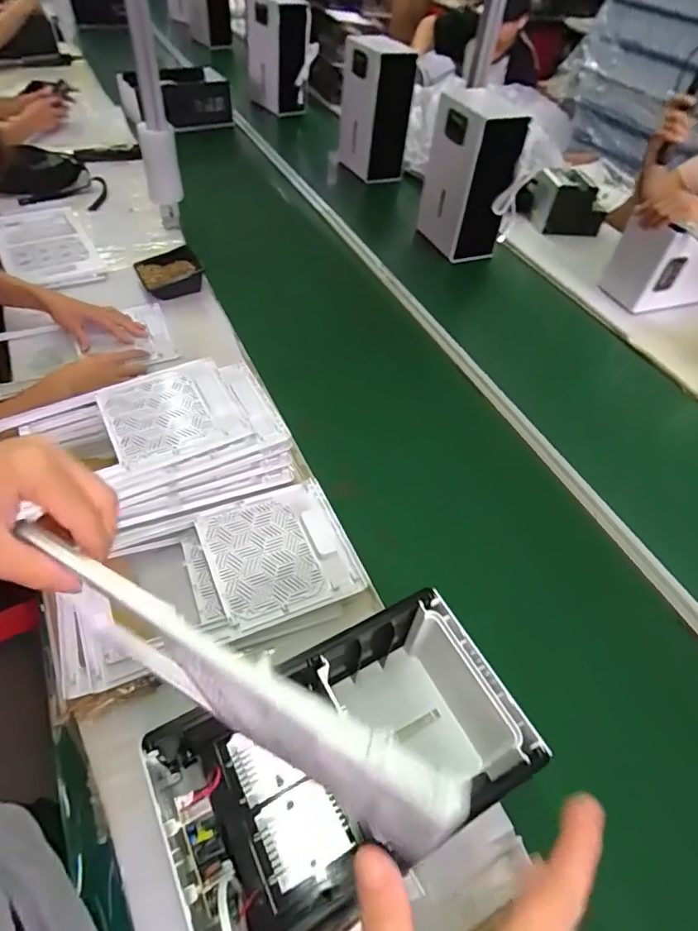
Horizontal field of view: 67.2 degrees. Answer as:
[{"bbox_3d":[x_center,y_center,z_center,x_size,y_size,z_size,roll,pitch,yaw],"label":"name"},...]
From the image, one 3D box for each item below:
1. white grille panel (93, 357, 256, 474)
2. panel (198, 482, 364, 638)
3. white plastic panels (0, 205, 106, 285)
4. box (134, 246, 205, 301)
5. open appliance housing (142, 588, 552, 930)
[{"bbox_3d":[-0.268,-0.085,0.790,0.183,0.016,0.195,-20,55,-20],"label":"white grille panel"},{"bbox_3d":[-0.096,0.118,0.739,0.195,0.025,0.196,-18,54,-18],"label":"panel"},{"bbox_3d":[-0.750,-0.552,1.286,0.200,0.031,0.373,-23,56,-21],"label":"white plastic panels"},{"bbox_3d":[-0.410,-0.442,1.214,0.137,0.047,0.129,-23,56,-21],"label":"box"},{"bbox_3d":[-0.001,0.326,0.549,0.355,0.140,0.230,-22,55,-21],"label":"open appliance housing"}]

